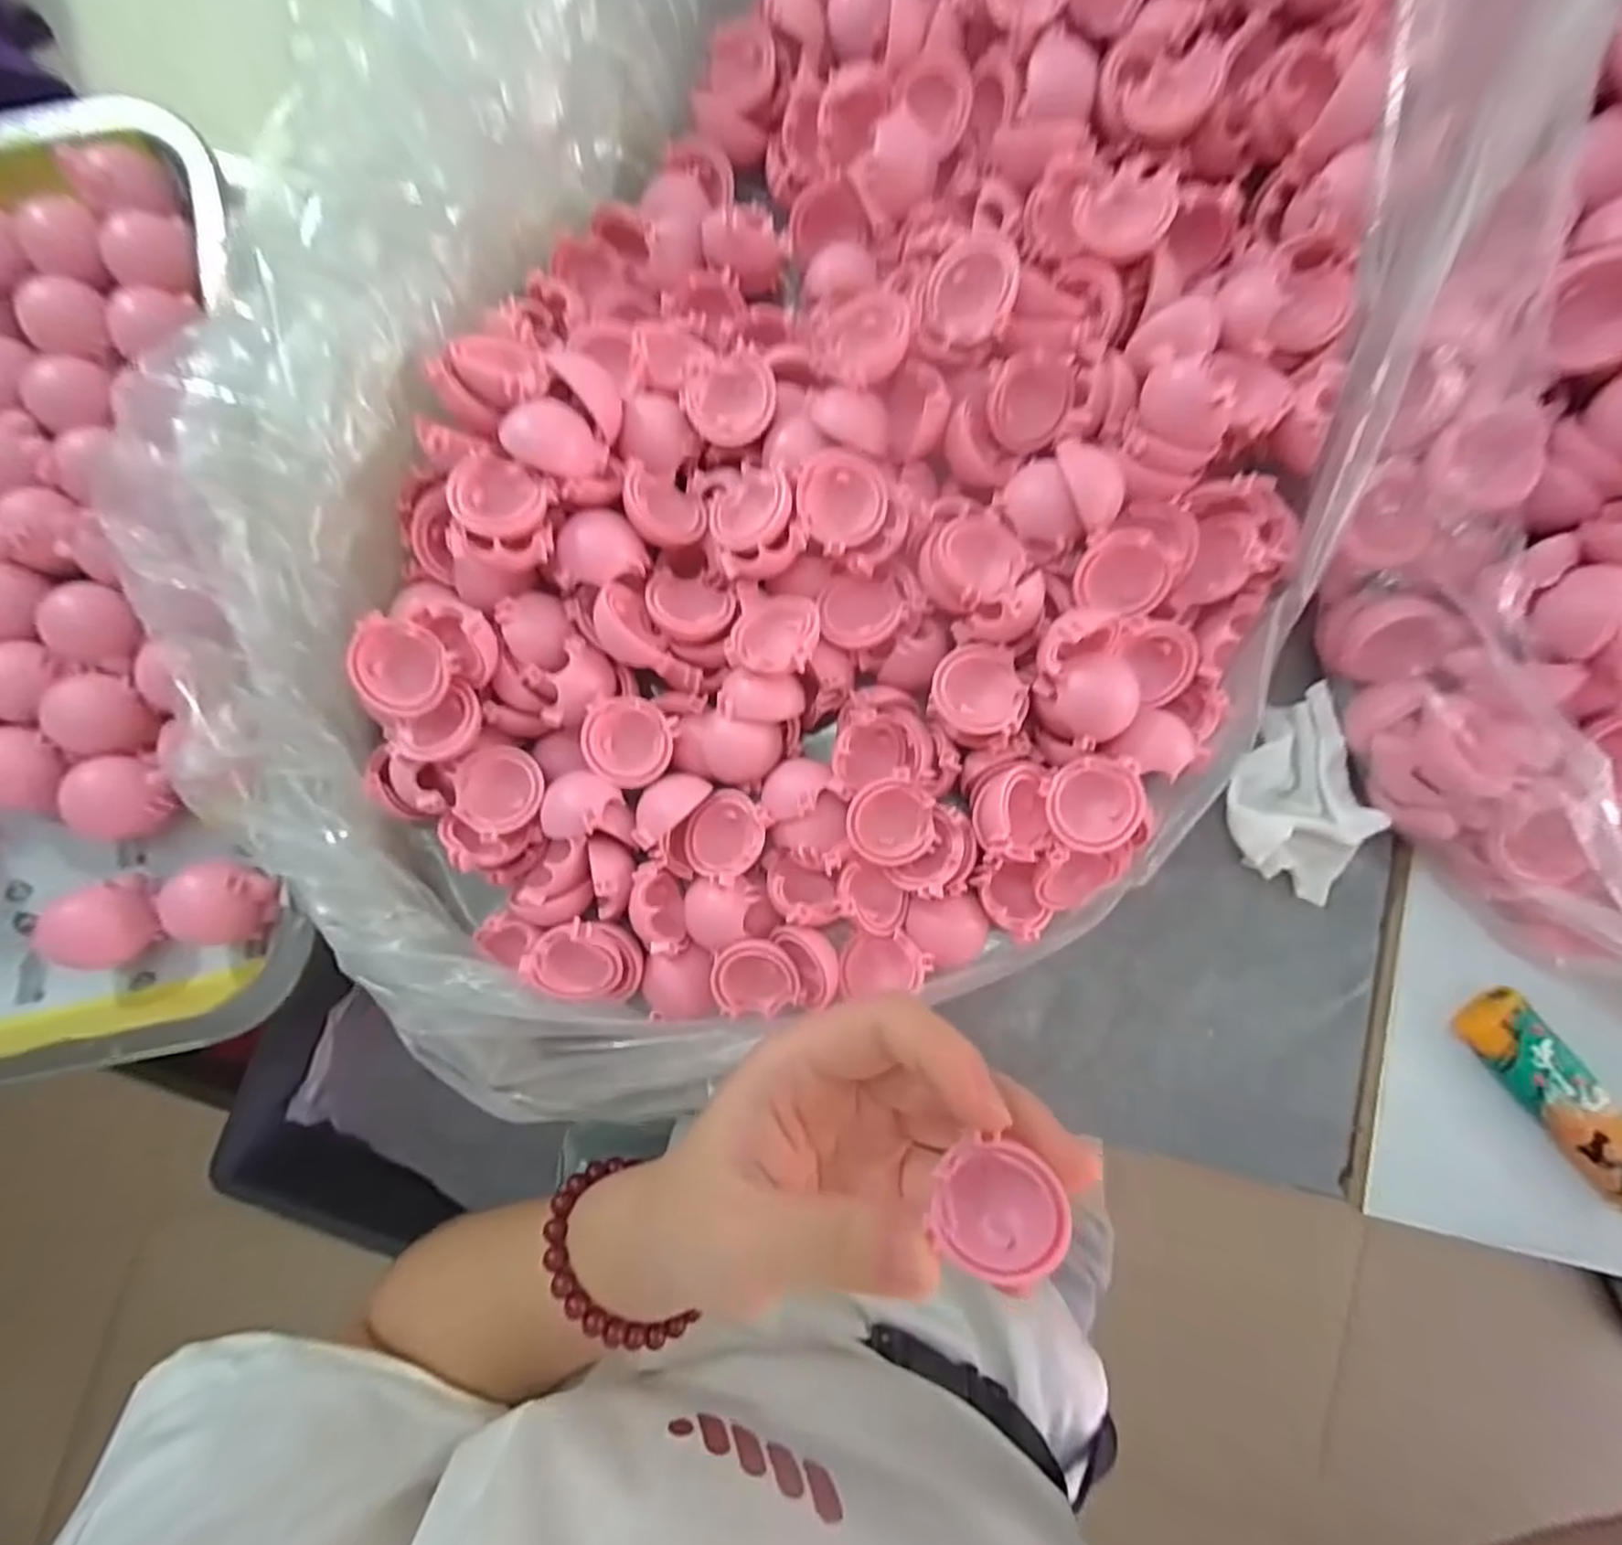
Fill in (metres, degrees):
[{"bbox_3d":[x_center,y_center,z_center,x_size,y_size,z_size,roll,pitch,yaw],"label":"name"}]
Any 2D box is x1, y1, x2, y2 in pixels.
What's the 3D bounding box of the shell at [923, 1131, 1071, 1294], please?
[{"bbox_3d":[0.042,0.097,0.161,0.025,0.012,0.028,37,86,3],"label":"shell"}]

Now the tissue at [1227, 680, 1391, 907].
[{"bbox_3d":[0.176,0.007,0.257,0.049,0.015,0.065,29,86,3],"label":"tissue"}]

